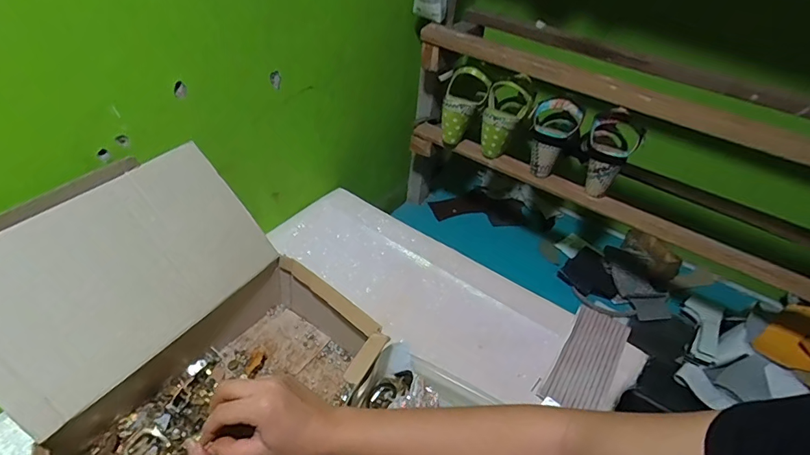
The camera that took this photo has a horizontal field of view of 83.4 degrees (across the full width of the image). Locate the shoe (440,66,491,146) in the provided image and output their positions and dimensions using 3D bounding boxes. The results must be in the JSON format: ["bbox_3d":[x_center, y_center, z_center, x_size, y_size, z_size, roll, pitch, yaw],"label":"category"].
[{"bbox_3d":[0.101,-0.227,0.852,0.077,0.140,0.068,27,18,22],"label":"shoe"}]

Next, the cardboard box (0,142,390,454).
[{"bbox_3d":[-0.236,0.125,0.506,0.332,0.239,0.316,27,45,22],"label":"cardboard box"}]

